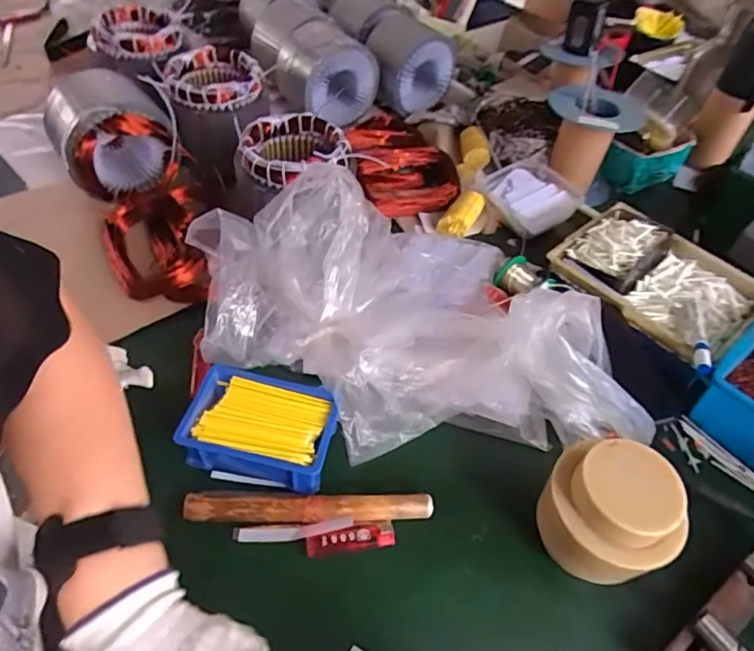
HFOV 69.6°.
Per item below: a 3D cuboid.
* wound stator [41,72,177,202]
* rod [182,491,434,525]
[{"bbox_3d":[-0.381,-0.265,0.792,0.144,0.152,0.134,3,50,-4],"label":"wound stator"},{"bbox_3d":[-0.064,0.177,0.526,0.232,0.022,0.027,2,50,-4],"label":"rod"}]

